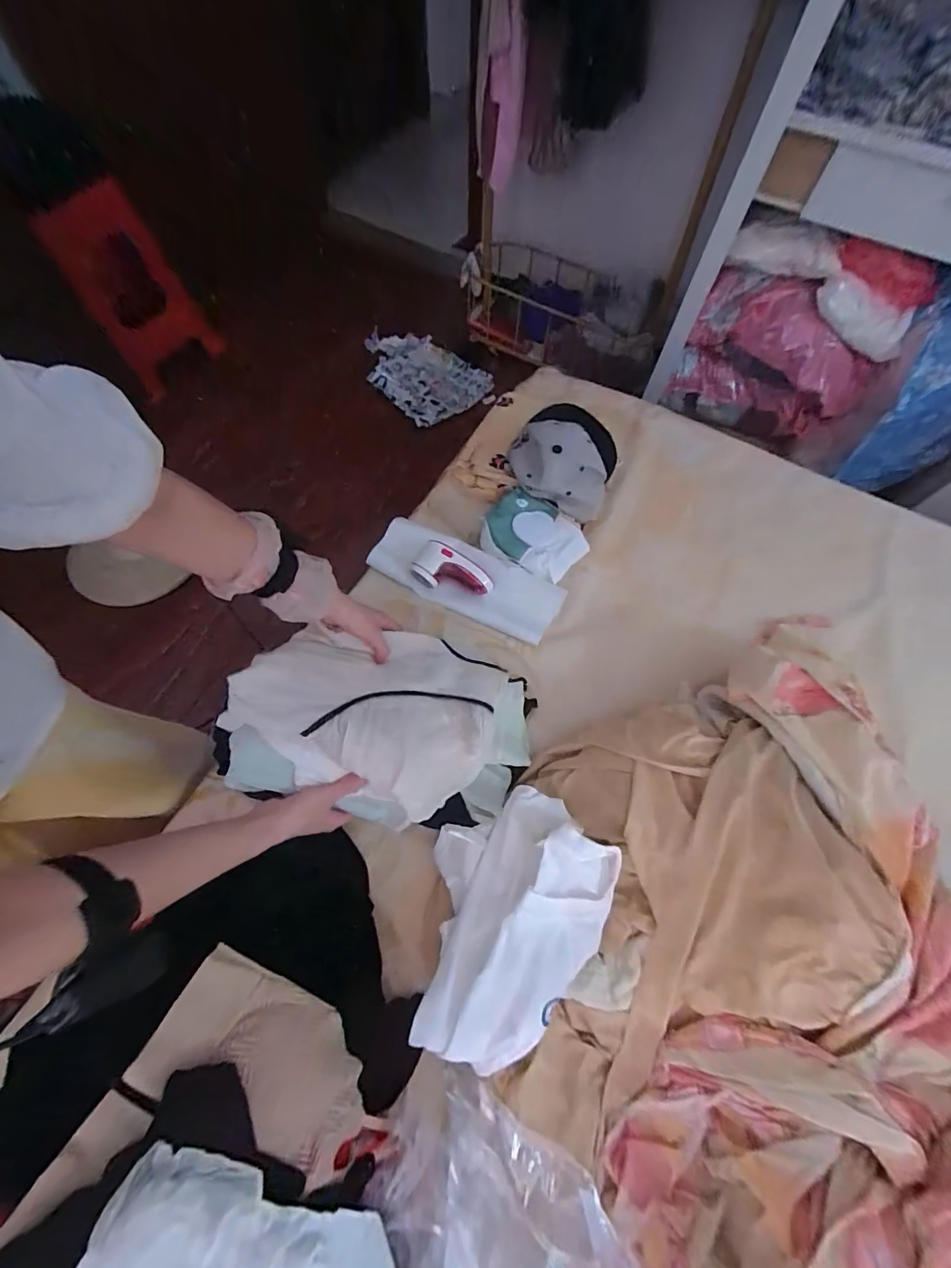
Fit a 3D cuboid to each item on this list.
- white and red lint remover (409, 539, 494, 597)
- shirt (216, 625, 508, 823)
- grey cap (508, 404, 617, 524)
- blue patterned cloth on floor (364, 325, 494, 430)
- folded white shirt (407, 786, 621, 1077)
[{"bbox_3d":[-0.037,-0.105,0.767,0.134,0.060,0.065,17,67,6],"label":"white and red lint remover"},{"bbox_3d":[-0.128,0.084,0.585,0.302,0.118,0.229,15,67,5],"label":"shirt"},{"bbox_3d":[0.169,-0.349,0.828,0.184,0.082,0.246,19,68,7],"label":"grey cap"},{"bbox_3d":[-0.187,-0.951,1.633,0.341,0.066,0.421,-42,73,-17],"label":"blue patterned cloth on floor"},{"bbox_3d":[0.036,0.316,0.506,0.193,0.100,0.267,20,68,7],"label":"folded white shirt"}]

